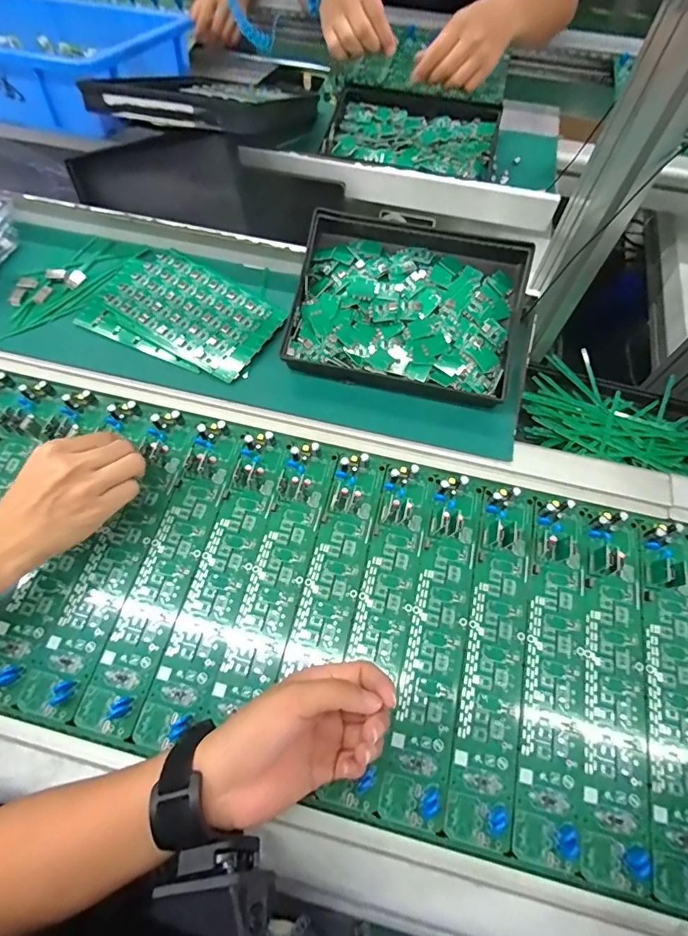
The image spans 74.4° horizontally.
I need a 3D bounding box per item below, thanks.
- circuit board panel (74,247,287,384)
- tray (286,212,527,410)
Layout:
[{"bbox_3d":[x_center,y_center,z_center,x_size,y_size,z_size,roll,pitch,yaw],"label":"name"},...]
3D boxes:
[{"bbox_3d":[-0.179,-0.173,0.502,0.203,0.010,0.130,30,72,11],"label":"circuit board panel"},{"bbox_3d":[0.065,-0.163,0.467,0.225,0.060,0.170,14,69,5],"label":"tray"}]

